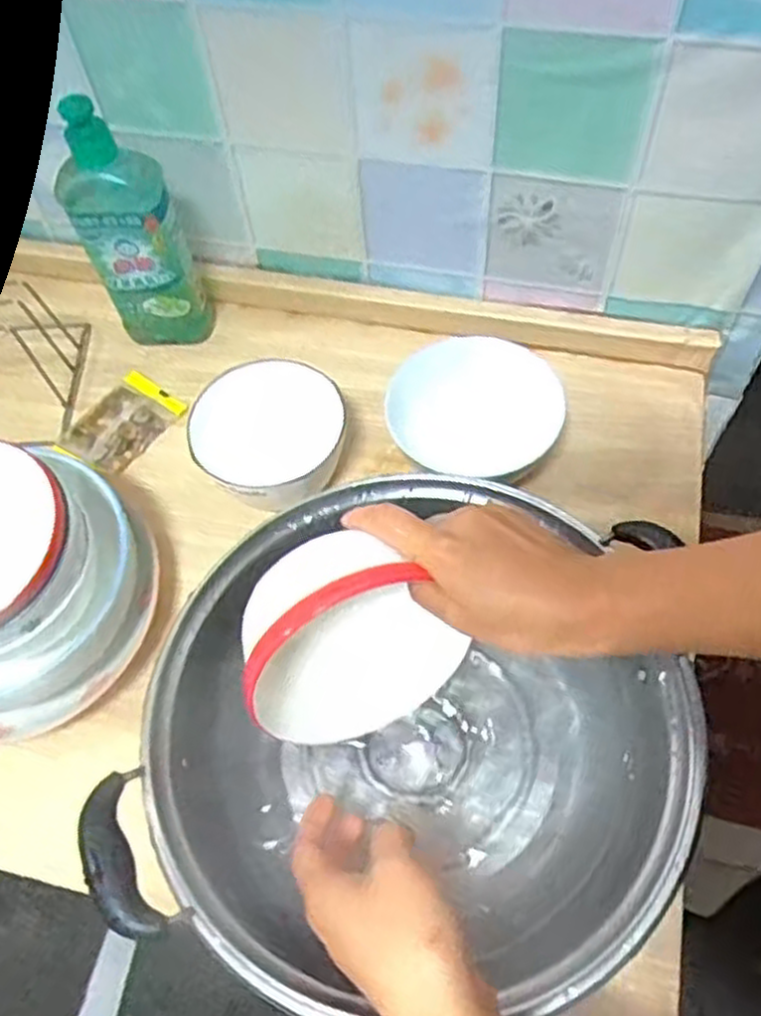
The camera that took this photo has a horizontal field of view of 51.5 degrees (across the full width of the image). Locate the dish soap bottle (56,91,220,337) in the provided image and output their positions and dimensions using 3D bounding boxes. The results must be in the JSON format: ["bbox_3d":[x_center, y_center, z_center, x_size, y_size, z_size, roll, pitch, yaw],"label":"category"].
[{"bbox_3d":[-0.188,-0.209,0.599,0.076,0.207,0.051,-18,60,-7],"label":"dish soap bottle"}]

